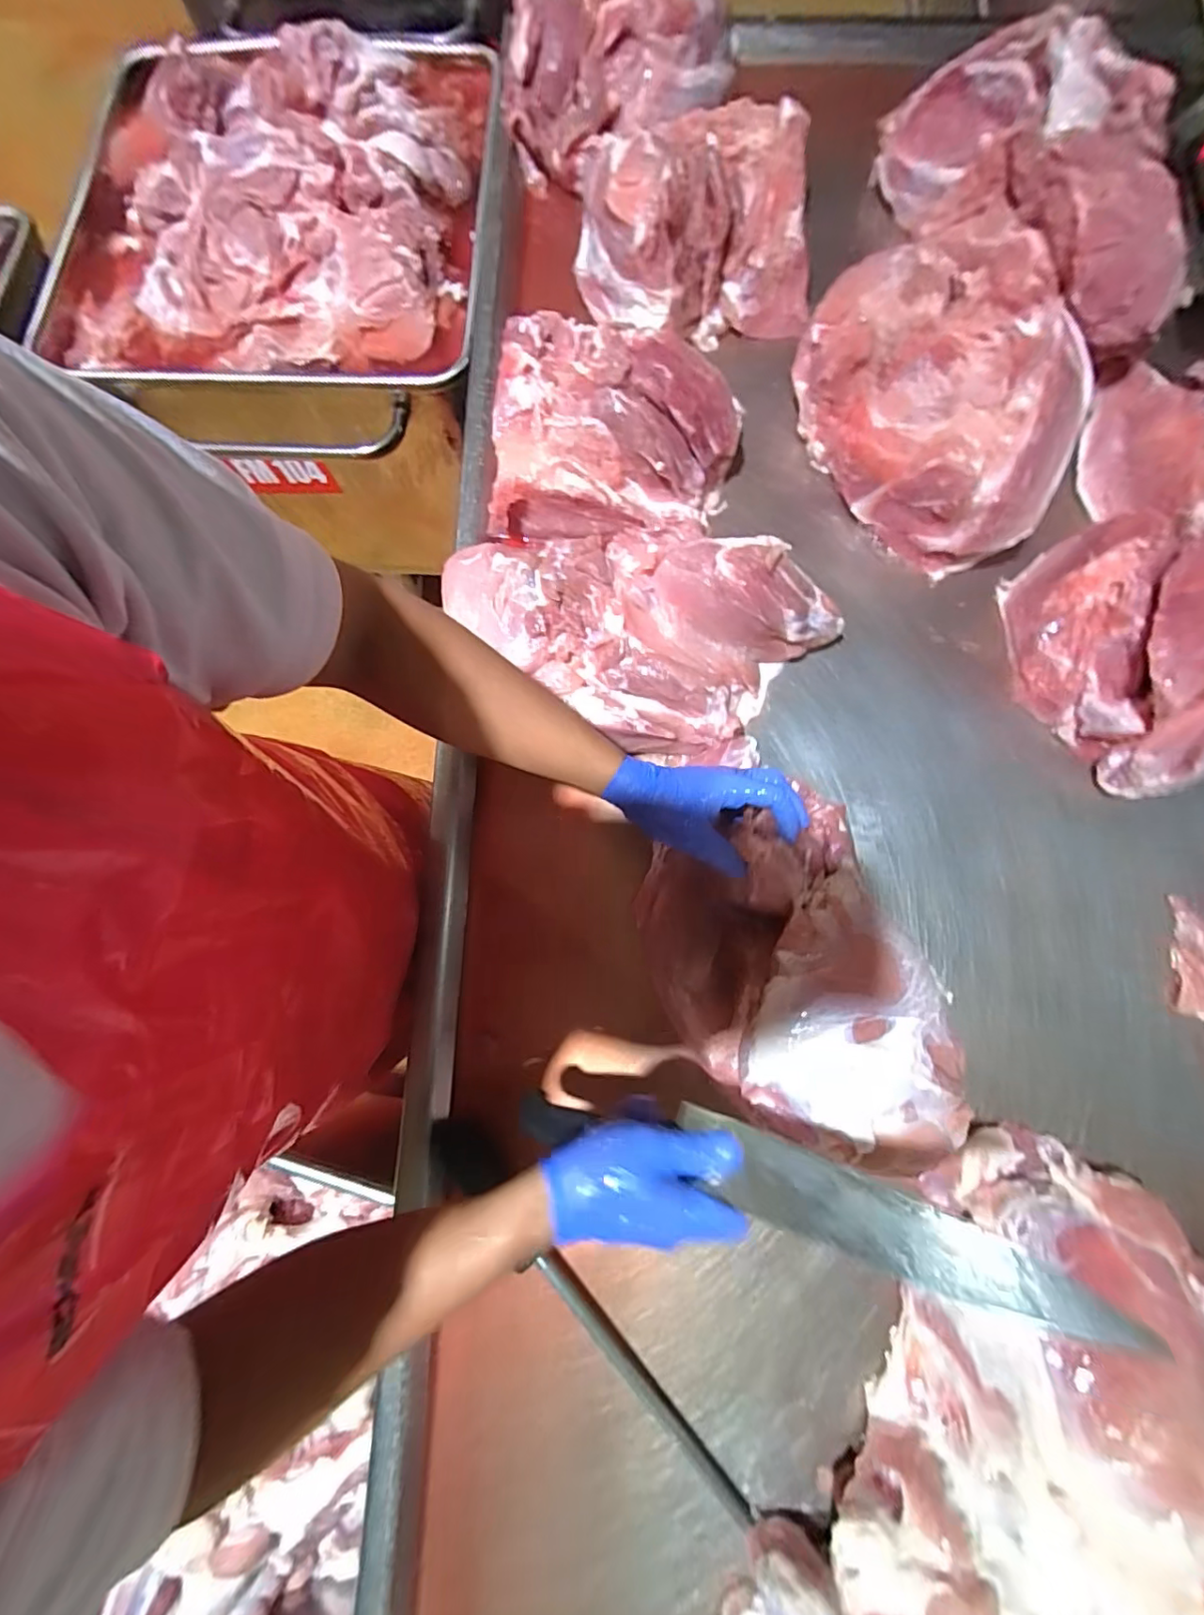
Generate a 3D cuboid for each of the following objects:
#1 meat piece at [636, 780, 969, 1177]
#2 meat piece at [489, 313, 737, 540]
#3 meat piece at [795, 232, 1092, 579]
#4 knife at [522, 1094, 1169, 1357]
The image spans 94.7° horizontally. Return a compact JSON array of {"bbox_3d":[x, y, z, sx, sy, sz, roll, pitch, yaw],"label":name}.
[{"bbox_3d":[0.155,0.145,0.461,0.199,0.110,0.268,-20,80,-2],"label":"meat piece"},{"bbox_3d":[0.015,-0.385,0.559,0.237,0.104,0.219,6,80,2],"label":"meat piece"},{"bbox_3d":[0.345,-0.405,0.564,0.231,0.120,0.307,-25,80,-3],"label":"meat piece"},{"bbox_3d":[0.103,0.240,0.357,0.352,0.023,0.054,2,40,31],"label":"knife"}]

